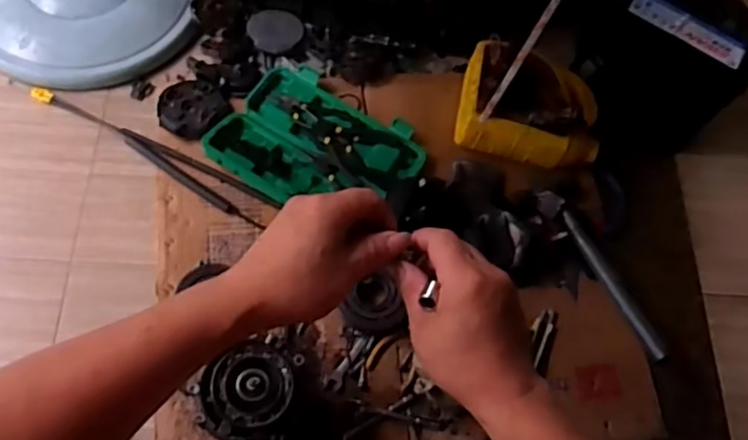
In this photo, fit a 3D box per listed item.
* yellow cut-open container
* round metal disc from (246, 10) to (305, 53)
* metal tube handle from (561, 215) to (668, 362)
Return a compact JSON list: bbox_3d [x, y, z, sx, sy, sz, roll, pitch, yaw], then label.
[{"bbox_3d":[0.249,-0.179,1.026,0.218,0.102,0.169,12,67,0],"label":"yellow cut-open container"},{"bbox_3d":[-0.167,-0.324,1.110,0.090,0.011,0.094,2,67,-6],"label":"round metal disc"},{"bbox_3d":[0.329,0.086,0.910,0.025,0.024,0.245,-13,50,-9],"label":"metal tube handle"}]

